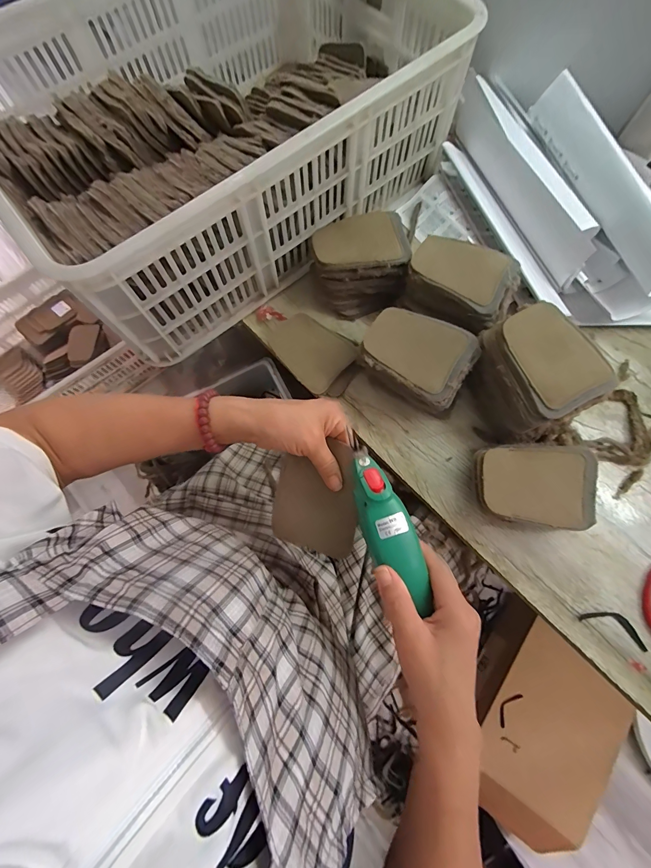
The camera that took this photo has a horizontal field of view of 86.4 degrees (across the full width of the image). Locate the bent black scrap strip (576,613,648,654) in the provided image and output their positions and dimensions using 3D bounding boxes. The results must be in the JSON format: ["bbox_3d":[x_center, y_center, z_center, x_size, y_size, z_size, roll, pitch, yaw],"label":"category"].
[{"bbox_3d":[0.333,0.220,0.399,0.073,0.004,0.026,25,75,9],"label":"bent black scrap strip"}]

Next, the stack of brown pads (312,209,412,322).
[{"bbox_3d":[0.047,-0.248,0.513,0.134,0.090,0.112,-14,73,-2],"label":"stack of brown pads"}]

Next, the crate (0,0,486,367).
[{"bbox_3d":[-0.143,-0.458,0.508,0.596,0.189,0.464,-36,75,-9],"label":"crate"}]

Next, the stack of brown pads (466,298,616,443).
[{"bbox_3d":[0.243,-0.068,0.431,0.107,0.117,0.140,-29,74,-7],"label":"stack of brown pads"}]

